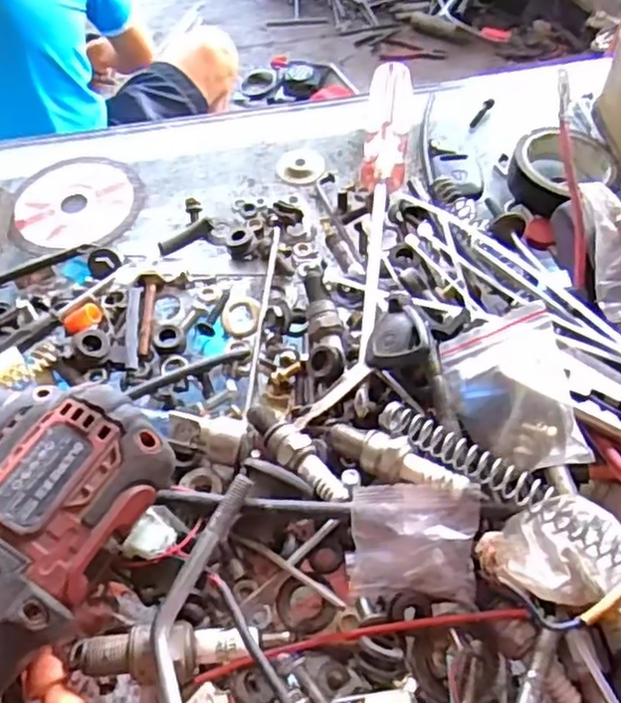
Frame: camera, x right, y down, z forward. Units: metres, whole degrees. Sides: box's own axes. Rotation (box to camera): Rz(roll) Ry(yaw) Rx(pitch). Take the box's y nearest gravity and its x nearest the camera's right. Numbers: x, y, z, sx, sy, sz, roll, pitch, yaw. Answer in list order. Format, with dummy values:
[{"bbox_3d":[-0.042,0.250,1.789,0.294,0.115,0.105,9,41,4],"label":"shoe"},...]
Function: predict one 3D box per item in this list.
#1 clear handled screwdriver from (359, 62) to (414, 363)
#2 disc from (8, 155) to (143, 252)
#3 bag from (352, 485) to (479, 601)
[{"bbox_3d":[0.038,-0.083,0.371,0.025,0.024,0.214,4,59,5],"label":"clear handled screwdriver"},{"bbox_3d":[-0.131,-0.085,0.398,0.070,0.004,0.074,-1,56,1],"label":"disc"},{"bbox_3d":[0.039,0.070,0.264,0.046,0.024,0.040,1,58,3],"label":"bag"}]

